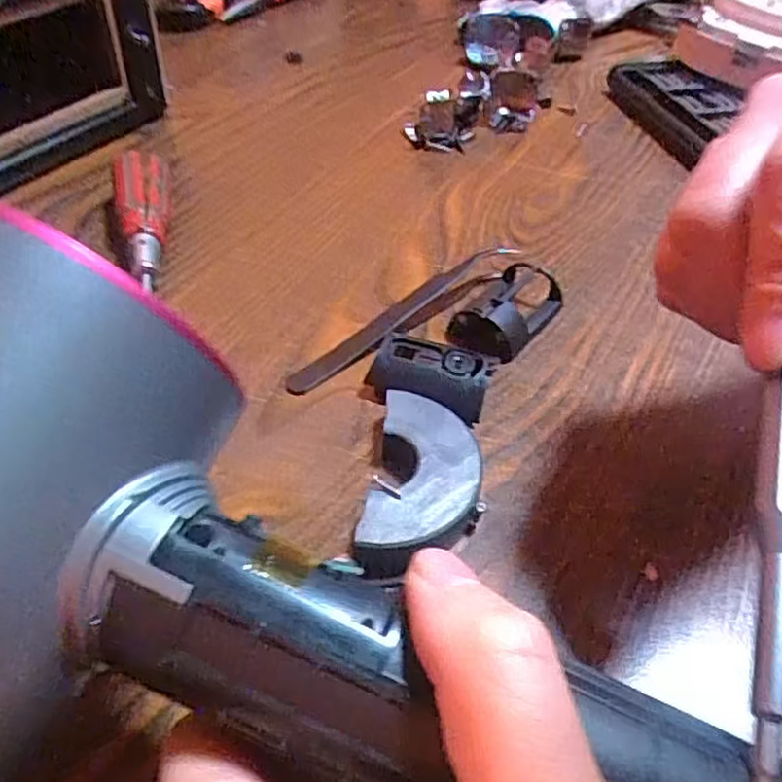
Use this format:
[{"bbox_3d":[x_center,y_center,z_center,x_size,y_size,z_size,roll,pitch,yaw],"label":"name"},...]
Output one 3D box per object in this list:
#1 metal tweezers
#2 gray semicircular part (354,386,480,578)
[{"bbox_3d":[0.007,-0.032,0.277,0.116,0.016,0.015,-30,53,-31],"label":"metal tweezers"},{"bbox_3d":[0.010,0.031,0.214,0.033,0.014,0.069,9,44,5],"label":"gray semicircular part"}]

